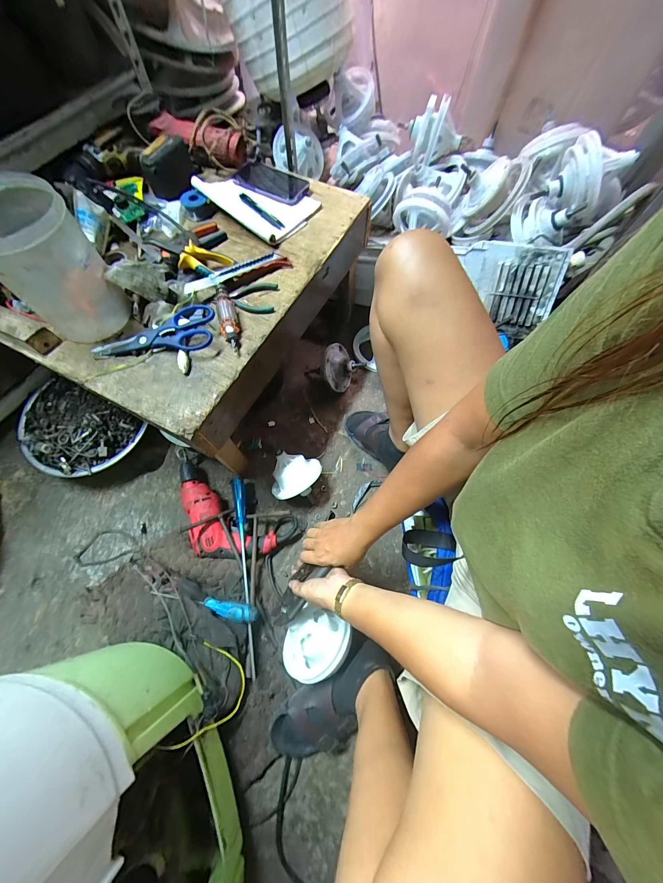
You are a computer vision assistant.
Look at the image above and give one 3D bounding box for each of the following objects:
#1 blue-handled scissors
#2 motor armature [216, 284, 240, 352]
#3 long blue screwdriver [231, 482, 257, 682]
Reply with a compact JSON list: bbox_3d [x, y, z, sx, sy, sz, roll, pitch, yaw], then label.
[{"bbox_3d":[-0.293,-0.181,0.519,0.197,0.014,0.074,-4,79,4],"label":"blue-handled scissors"},{"bbox_3d":[-0.178,-0.213,0.537,0.031,0.034,0.126,-14,68,-7],"label":"motor armature"},{"bbox_3d":[-0.180,0.264,0.658,0.024,0.028,0.388,-10,67,-5],"label":"long blue screwdriver"}]

